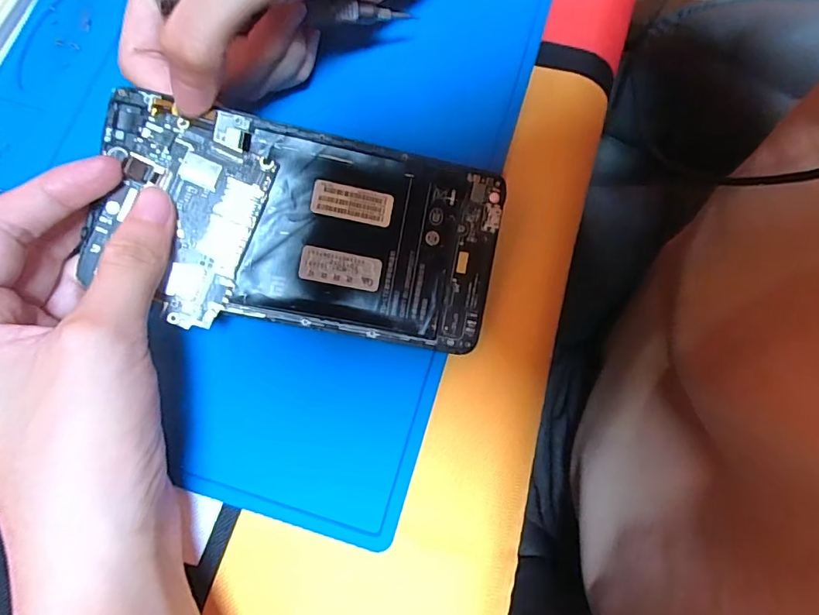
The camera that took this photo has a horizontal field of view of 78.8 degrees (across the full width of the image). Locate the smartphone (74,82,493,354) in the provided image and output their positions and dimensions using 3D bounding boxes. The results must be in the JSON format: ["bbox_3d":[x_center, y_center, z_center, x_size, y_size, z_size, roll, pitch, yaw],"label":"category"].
[{"bbox_3d":[-0.038,-0.029,0.187,0.144,0.005,0.073,10,89,-11],"label":"smartphone"}]

